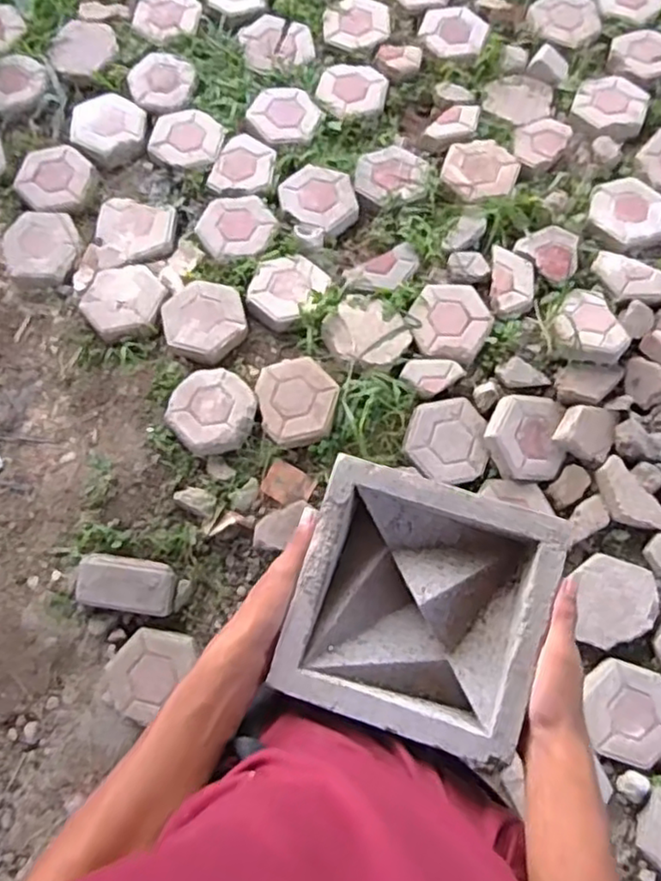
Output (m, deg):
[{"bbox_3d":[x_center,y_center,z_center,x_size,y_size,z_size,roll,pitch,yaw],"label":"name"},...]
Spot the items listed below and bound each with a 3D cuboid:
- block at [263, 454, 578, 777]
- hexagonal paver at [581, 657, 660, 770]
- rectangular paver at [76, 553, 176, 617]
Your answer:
[{"bbox_3d":[0.072,0.137,0.551,0.193,0.066,0.195,17,75,6],"label":"block"},{"bbox_3d":[0.654,0.588,1.434,0.186,0.045,0.220,-10,74,-2],"label":"hexagonal paver"},{"bbox_3d":[-0.452,0.322,1.468,0.216,0.057,0.117,8,95,10],"label":"rectangular paver"}]

